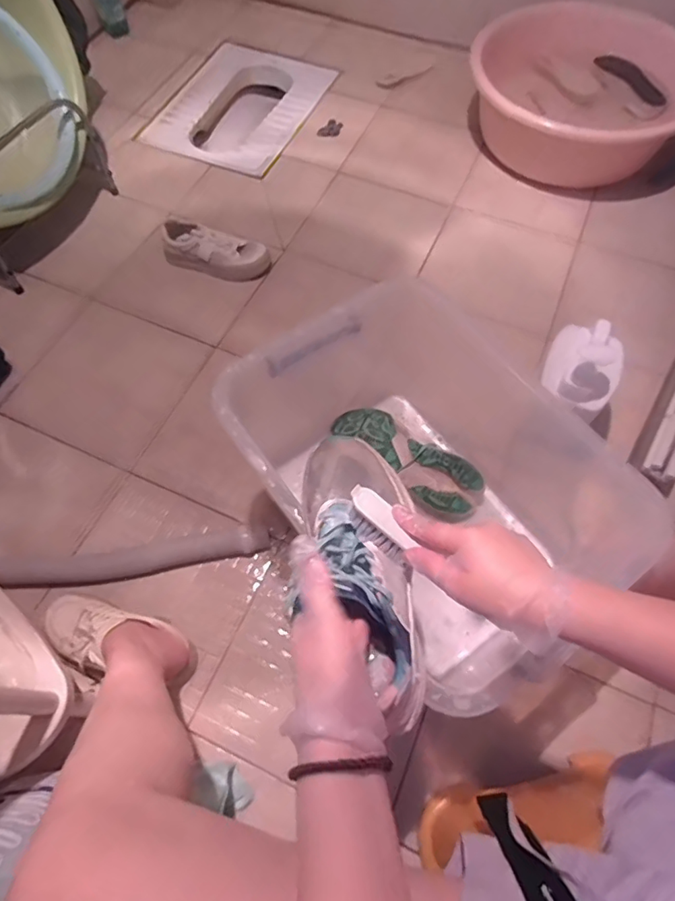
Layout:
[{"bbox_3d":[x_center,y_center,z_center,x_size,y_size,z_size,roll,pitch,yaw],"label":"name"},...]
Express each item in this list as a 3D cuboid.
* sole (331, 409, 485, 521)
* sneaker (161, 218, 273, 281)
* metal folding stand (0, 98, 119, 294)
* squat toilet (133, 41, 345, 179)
[{"bbox_3d":[0.104,0.015,0.803,0.258,0.054,0.109,32,69,15],"label":"sole"},{"bbox_3d":[-0.258,-0.421,1.091,0.222,0.076,0.086,15,66,8],"label":"sneaker"},{"bbox_3d":[-0.621,-0.543,1.078,0.090,0.222,0.386,24,67,12],"label":"metal folding stand"},{"bbox_3d":[-0.260,-0.926,1.430,0.401,0.118,0.474,22,67,10],"label":"squat toilet"}]

